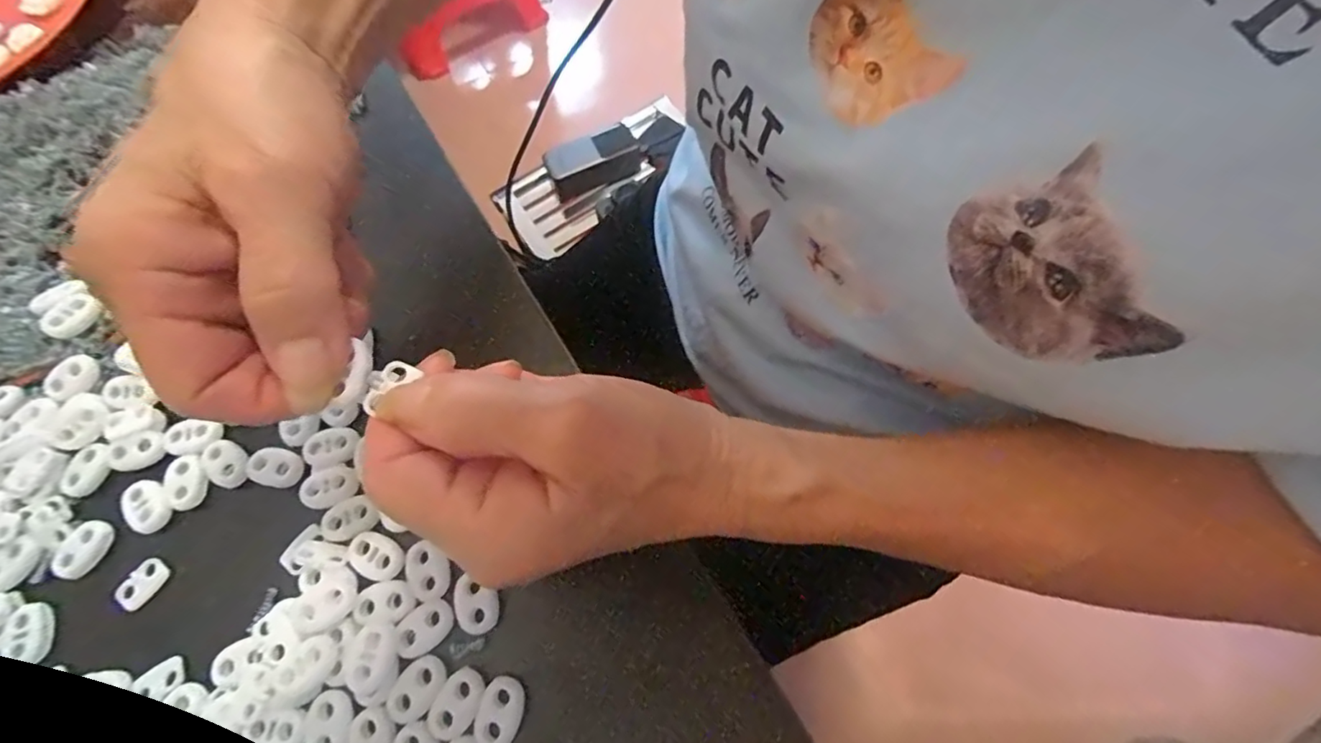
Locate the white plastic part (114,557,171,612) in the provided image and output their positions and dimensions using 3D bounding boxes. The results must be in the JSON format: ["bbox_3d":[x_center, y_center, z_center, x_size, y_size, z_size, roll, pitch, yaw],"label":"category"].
[{"bbox_3d":[-0.205,0.084,0.223,0.012,0.004,0.019,29,73,14],"label":"white plastic part"}]

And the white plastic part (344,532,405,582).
[{"bbox_3d":[-0.110,0.071,0.216,0.022,0.004,0.016,19,71,11],"label":"white plastic part"}]

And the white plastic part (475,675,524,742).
[{"bbox_3d":[-0.056,0.118,0.193,0.015,0.004,0.022,10,69,7],"label":"white plastic part"}]

